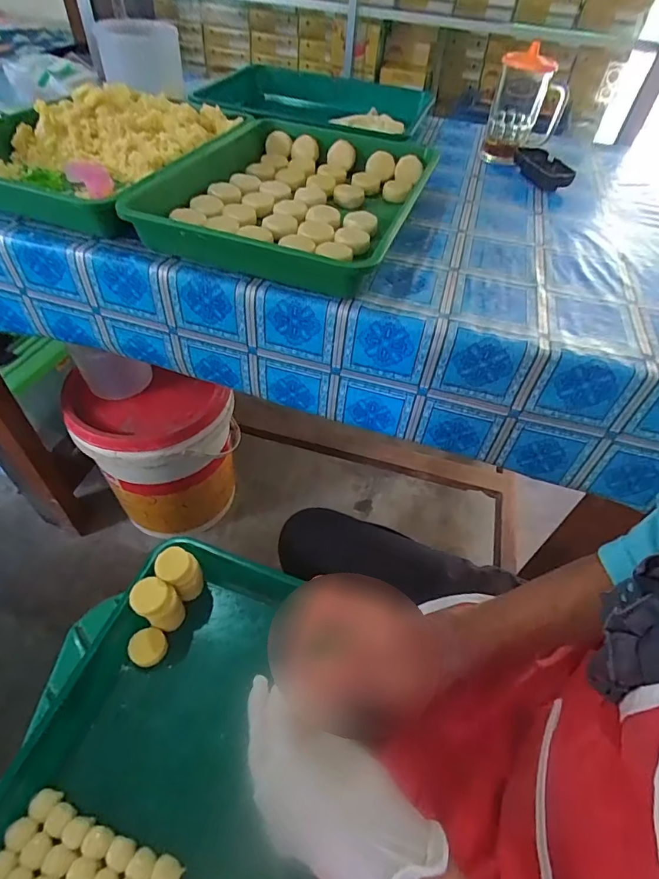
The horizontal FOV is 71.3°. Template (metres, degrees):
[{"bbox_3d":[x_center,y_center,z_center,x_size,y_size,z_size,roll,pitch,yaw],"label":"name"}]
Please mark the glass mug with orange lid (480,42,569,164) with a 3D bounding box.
[{"bbox_3d":[0.300,-0.504,0.698,0.104,0.132,0.079,18,51,10],"label":"glass mug with orange lid"}]

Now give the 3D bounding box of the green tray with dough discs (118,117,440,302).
[{"bbox_3d":[-0.040,-0.304,0.560,0.277,0.049,0.372,16,51,9],"label":"green tray with dough discs"}]

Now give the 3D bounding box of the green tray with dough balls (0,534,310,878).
[{"bbox_3d":[-0.141,0.283,0.427,0.308,0.068,0.362,17,51,9],"label":"green tray with dough balls"}]

